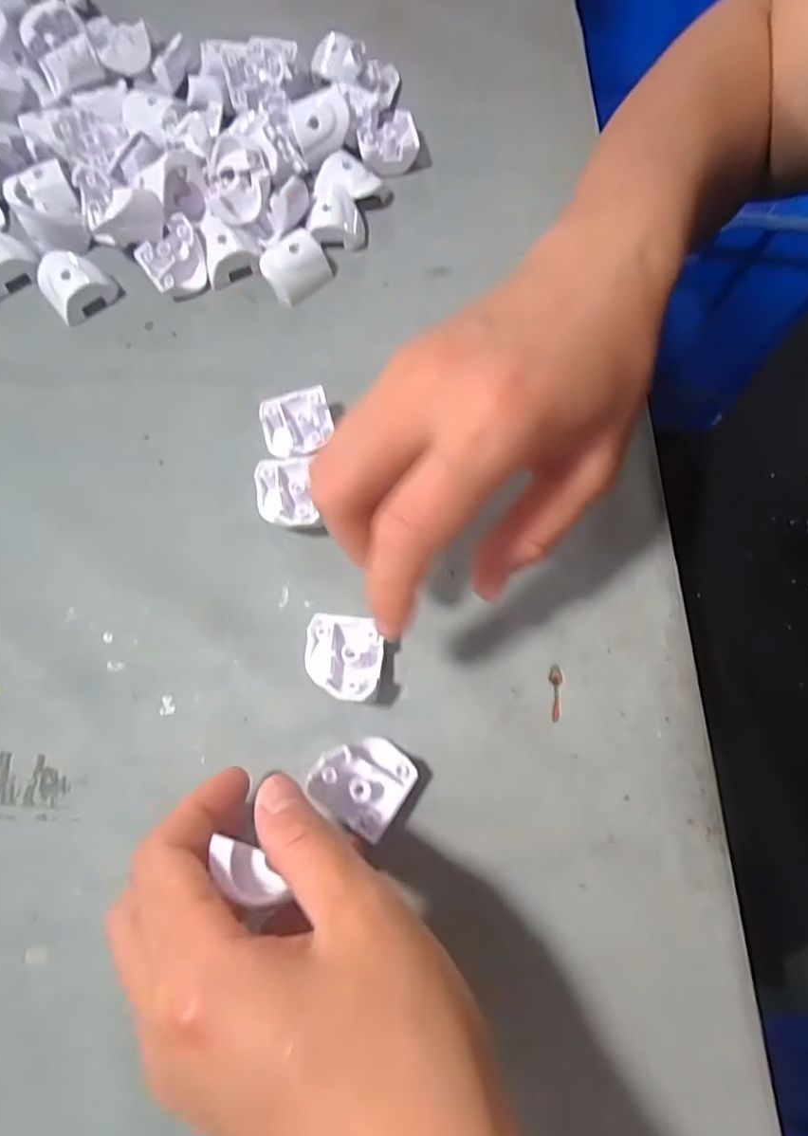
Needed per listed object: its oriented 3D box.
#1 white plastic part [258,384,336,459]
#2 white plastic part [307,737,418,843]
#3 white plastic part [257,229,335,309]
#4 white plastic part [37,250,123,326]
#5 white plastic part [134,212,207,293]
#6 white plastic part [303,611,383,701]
[{"bbox_3d":[-0.048,-0.062,0.260,0.030,0.019,0.030,-16,73,-8],"label":"white plastic part"},{"bbox_3d":[-0.015,0.077,0.212,0.032,0.016,0.031,36,73,9],"label":"white plastic part"},{"bbox_3d":[-0.056,-0.153,0.290,0.032,0.018,0.031,-40,77,-14],"label":"white plastic part"},{"bbox_3d":[-0.163,-0.142,0.285,0.031,0.015,0.030,-35,76,-13],"label":"white plastic part"},{"bbox_3d":[-0.115,-0.154,0.287,0.029,0.020,0.030,1,71,-2],"label":"white plastic part"},{"bbox_3d":[-0.024,0.035,0.226,0.030,0.017,0.032,5,71,-1],"label":"white plastic part"}]

